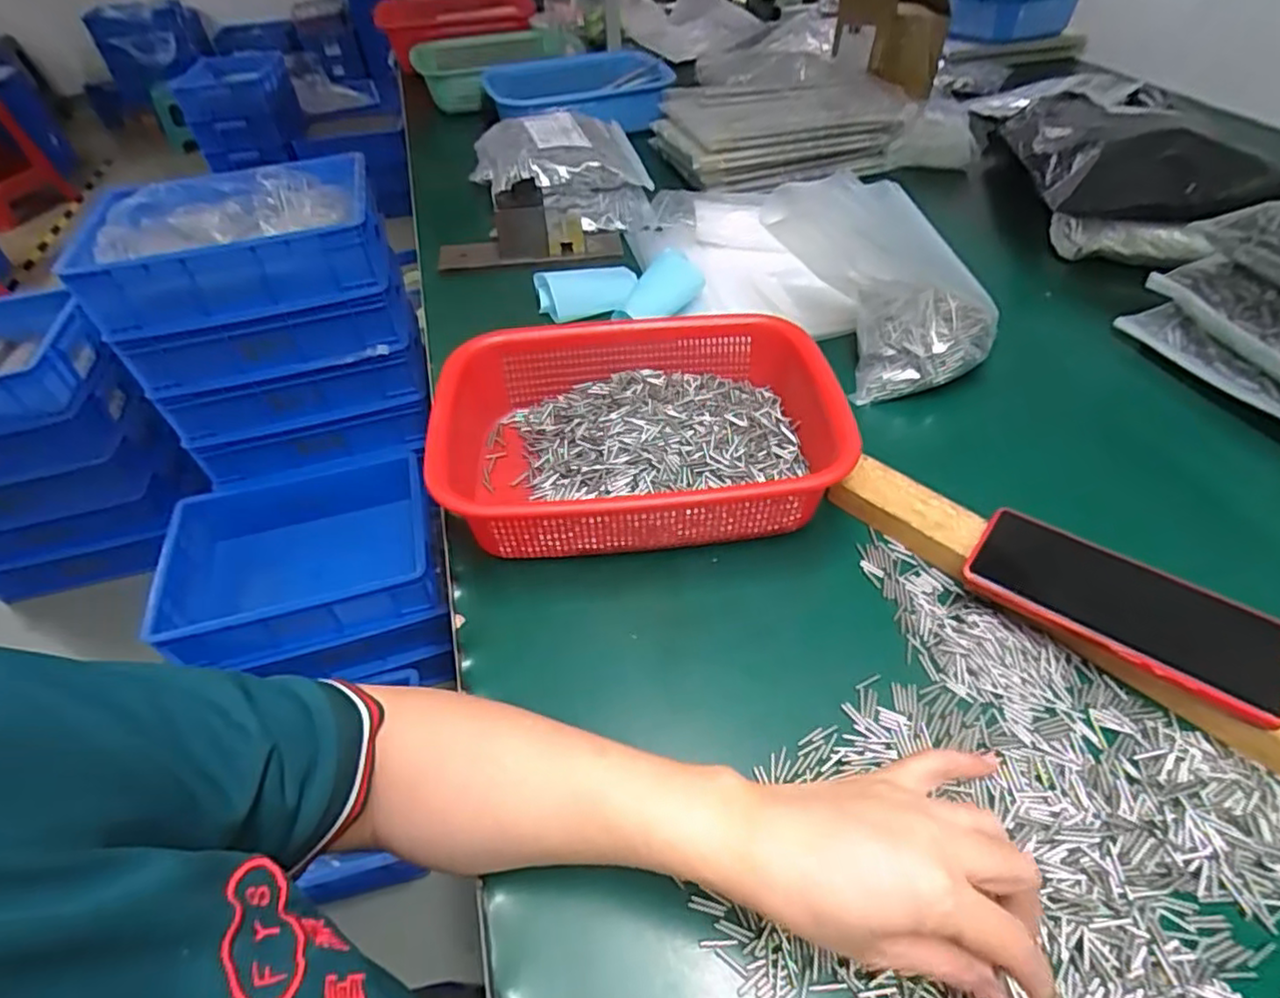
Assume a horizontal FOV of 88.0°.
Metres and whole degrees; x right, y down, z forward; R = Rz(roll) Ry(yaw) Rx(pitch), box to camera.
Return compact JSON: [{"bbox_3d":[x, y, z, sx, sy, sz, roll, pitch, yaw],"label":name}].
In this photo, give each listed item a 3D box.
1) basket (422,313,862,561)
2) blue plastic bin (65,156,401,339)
[{"bbox_3d":[-0.003,-0.052,0.500,0.282,0.065,0.210,-8,46,-2],"label":"basket"},{"bbox_3d":[-0.626,-0.404,1.041,0.409,0.116,0.267,-16,47,-9],"label":"blue plastic bin"}]

